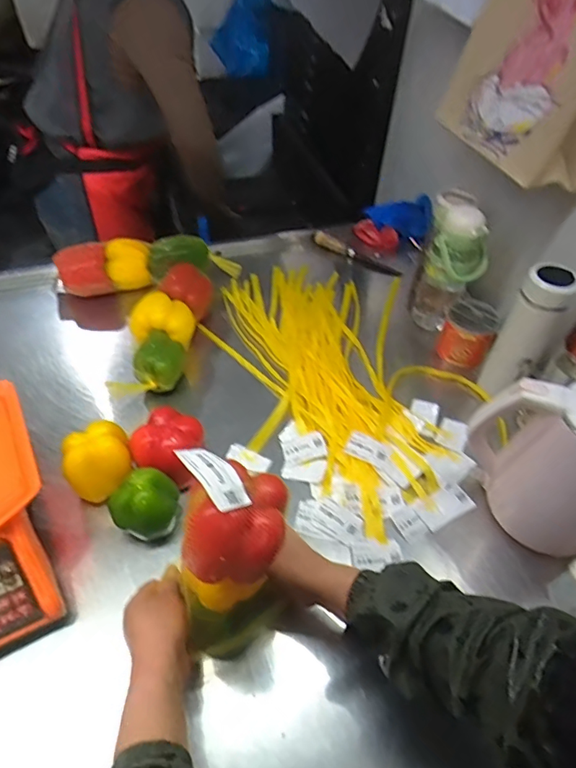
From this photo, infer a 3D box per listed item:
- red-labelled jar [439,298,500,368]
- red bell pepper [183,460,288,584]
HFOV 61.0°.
[{"bbox_3d":[0.308,-0.084,0.845,0.081,0.082,0.074,19,49,13],"label":"red-labelled jar"},{"bbox_3d":[-0.043,0.115,0.410,0.079,0.063,0.074,2,48,-2],"label":"red bell pepper"}]

